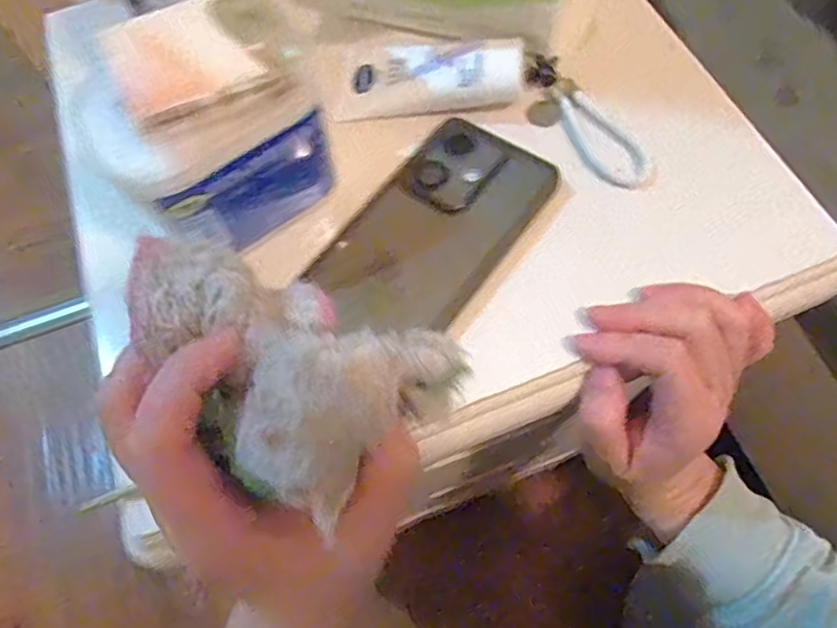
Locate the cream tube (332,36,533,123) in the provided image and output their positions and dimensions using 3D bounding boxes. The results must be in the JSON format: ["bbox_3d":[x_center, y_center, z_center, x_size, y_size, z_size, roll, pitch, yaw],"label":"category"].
[{"bbox_3d":[0.004,-0.140,0.354,0.115,0.019,0.043,0,64,18],"label":"cream tube"}]

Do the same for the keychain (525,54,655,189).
[{"bbox_3d":[0.094,-0.111,0.341,0.035,0.011,0.099,-34,68,-12],"label":"keychain"}]

